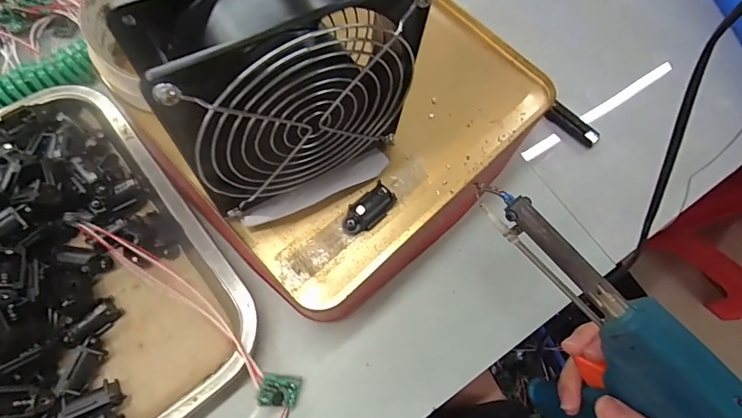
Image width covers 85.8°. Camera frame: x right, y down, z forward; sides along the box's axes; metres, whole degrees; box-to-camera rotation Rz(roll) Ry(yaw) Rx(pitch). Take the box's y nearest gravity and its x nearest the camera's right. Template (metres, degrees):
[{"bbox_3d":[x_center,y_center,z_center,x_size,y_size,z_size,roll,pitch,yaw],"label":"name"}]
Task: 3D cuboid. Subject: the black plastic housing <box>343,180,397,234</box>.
[{"bbox_3d":[-0.002,0.001,0.239,0.034,0.015,0.014,-40,77,-18],"label":"black plastic housing"}]

